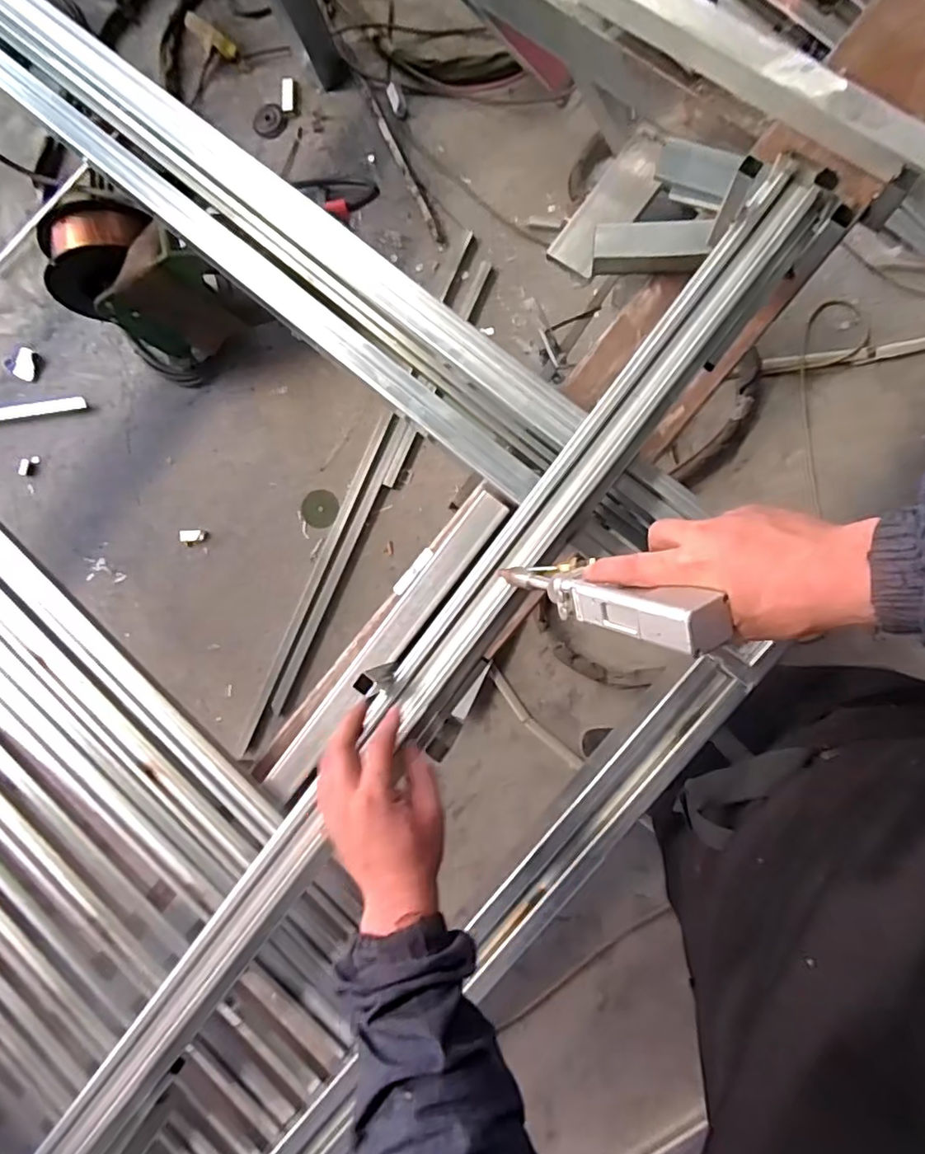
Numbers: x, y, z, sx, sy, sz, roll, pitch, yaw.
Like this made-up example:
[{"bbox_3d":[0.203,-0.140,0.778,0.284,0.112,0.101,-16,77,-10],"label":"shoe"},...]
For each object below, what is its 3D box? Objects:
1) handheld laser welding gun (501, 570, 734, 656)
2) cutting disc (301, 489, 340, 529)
[{"bbox_3d":[0.098,0.017,0.454,0.033,0.193,0.037,16,89,-36],"label":"handheld laser welding gun"},{"bbox_3d":[-0.347,-0.165,1.469,0.087,0.010,0.090,0,93,7],"label":"cutting disc"}]

